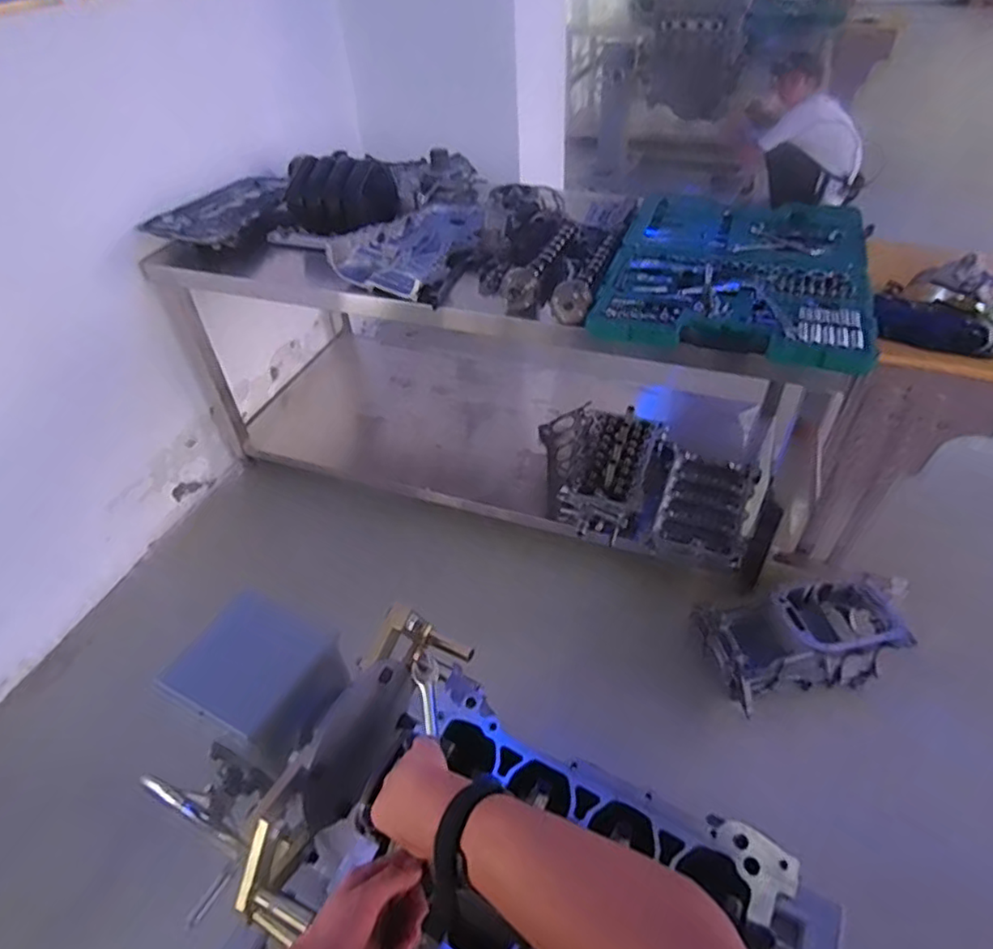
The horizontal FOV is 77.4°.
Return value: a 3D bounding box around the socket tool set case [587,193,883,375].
[{"bbox_3d":[0.538,-0.463,1.381,0.524,0.045,0.655,12,46,17],"label":"socket tool set case"}]

